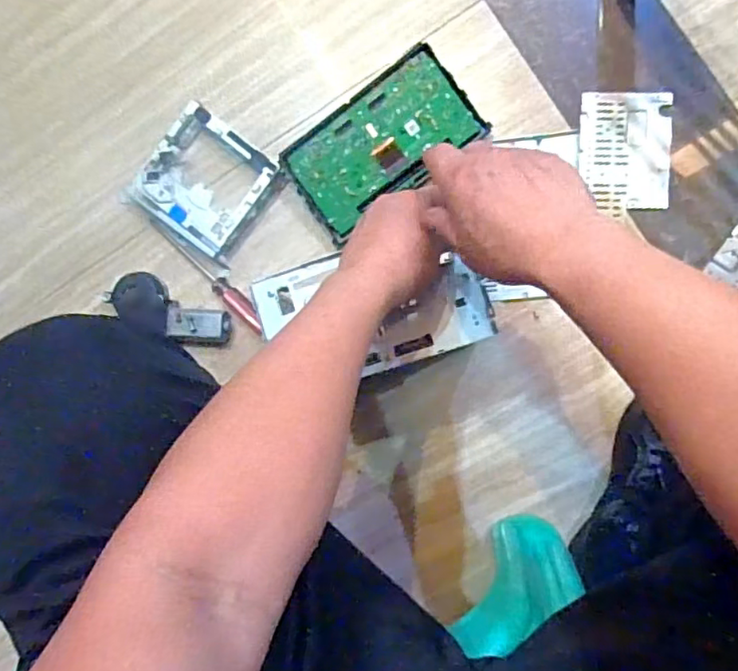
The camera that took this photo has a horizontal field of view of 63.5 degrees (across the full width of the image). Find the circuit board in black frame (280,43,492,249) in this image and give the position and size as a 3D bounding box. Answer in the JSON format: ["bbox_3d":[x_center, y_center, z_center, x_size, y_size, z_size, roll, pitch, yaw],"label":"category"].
[{"bbox_3d":[0.014,-0.215,0.671,0.210,0.029,0.115,-34,83,6],"label":"circuit board in black frame"}]

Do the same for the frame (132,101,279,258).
[{"bbox_3d":[-0.195,-0.183,0.711,0.144,0.026,0.137,36,93,9],"label":"frame"}]

